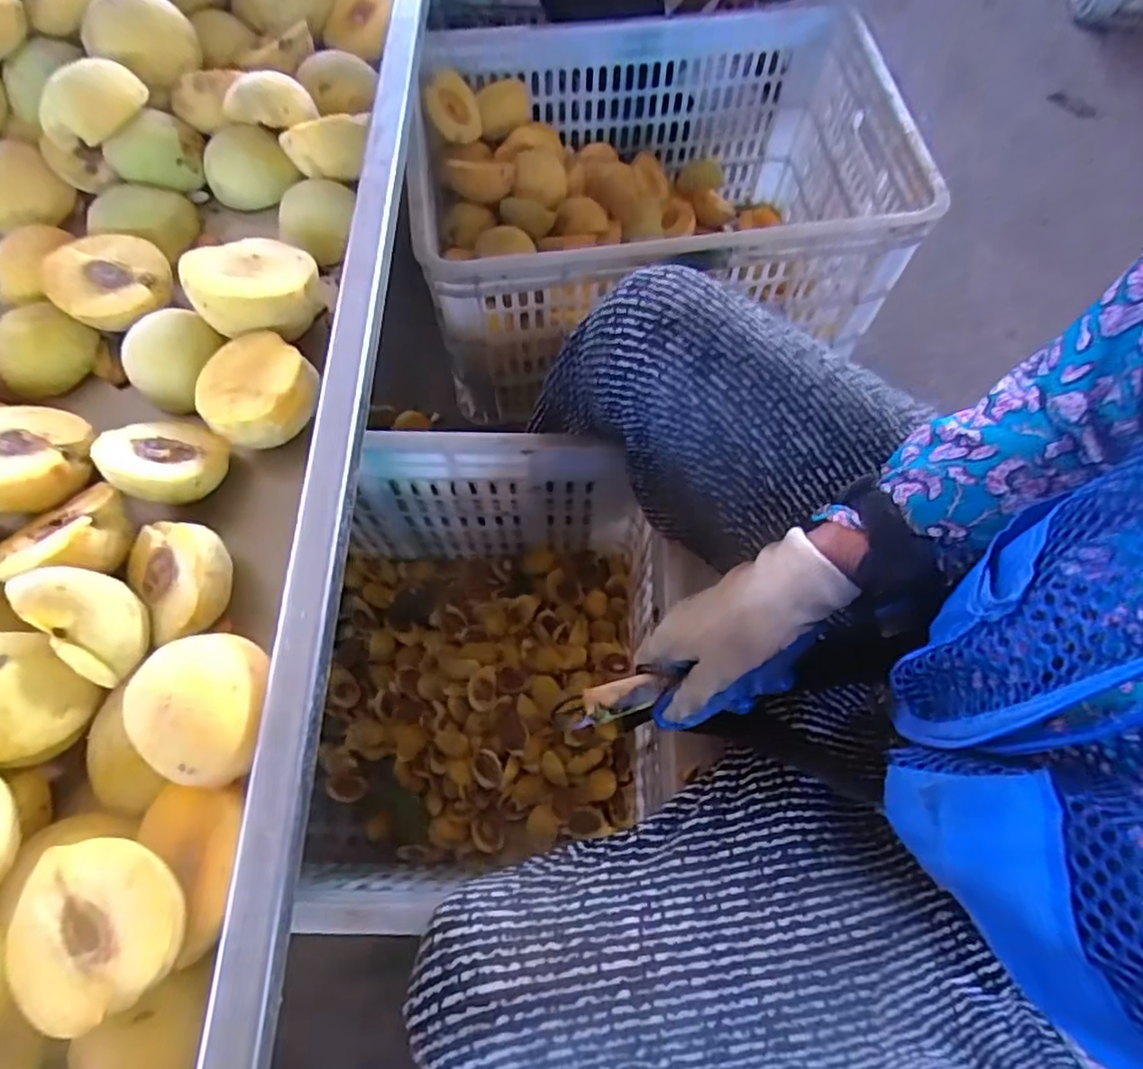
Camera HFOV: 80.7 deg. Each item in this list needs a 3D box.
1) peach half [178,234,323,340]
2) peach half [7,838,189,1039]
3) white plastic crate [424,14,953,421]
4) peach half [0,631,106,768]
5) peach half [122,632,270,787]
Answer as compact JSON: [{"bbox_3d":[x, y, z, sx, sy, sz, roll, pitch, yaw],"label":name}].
[{"bbox_3d":[-0.189,-0.147,0.404,0.072,0.029,0.070,-18,56,-25],"label":"peach half"},{"bbox_3d":[-0.188,0.157,0.275,0.061,0.031,0.065,0,67,-1],"label":"peach half"},{"bbox_3d":[0.093,-0.383,0.794,0.500,0.245,0.363,-7,68,-4],"label":"white plastic crate"},{"bbox_3d":[-0.250,0.072,0.296,0.058,0.024,0.058,12,65,-27],"label":"peach half"},{"bbox_3d":[-0.165,0.077,0.300,0.053,0.040,0.064,1,67,-1],"label":"peach half"}]

